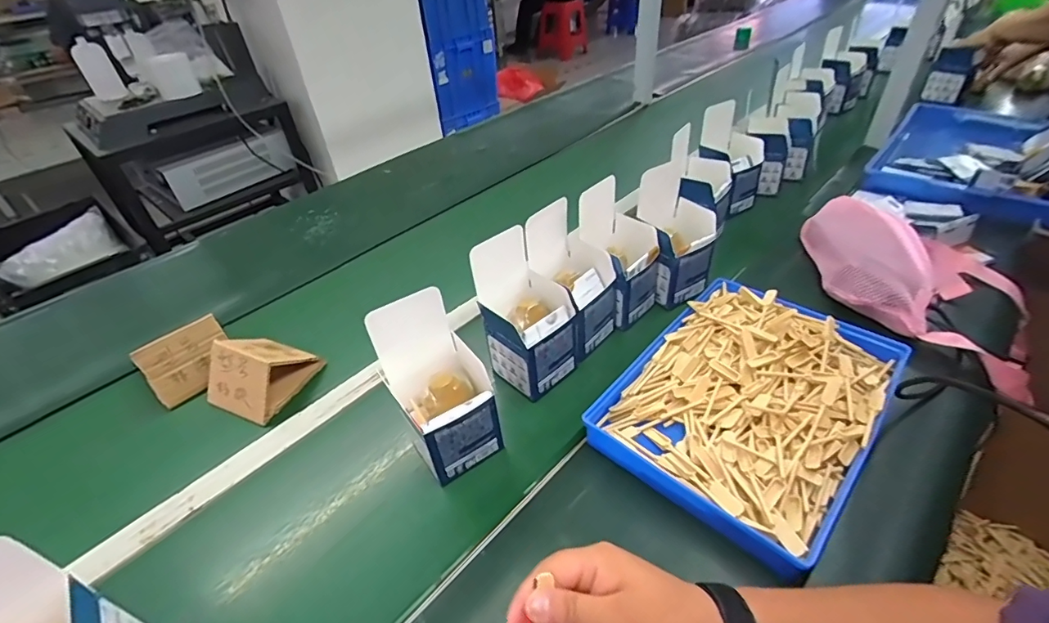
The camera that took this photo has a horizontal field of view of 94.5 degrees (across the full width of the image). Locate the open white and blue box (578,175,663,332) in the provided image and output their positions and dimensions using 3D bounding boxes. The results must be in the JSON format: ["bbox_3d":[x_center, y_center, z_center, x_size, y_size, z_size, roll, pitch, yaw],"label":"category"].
[{"bbox_3d":[0.124,-0.073,0.657,0.104,0.147,0.089,28,51,33],"label":"open white and blue box"}]

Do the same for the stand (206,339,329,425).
[{"bbox_3d":[-0.346,0.072,0.625,0.098,0.072,0.104,10,43,19],"label":"stand"}]

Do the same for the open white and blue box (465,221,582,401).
[{"bbox_3d":[0.003,0.005,0.580,0.093,0.165,0.102,-34,48,-29],"label":"open white and blue box"}]

